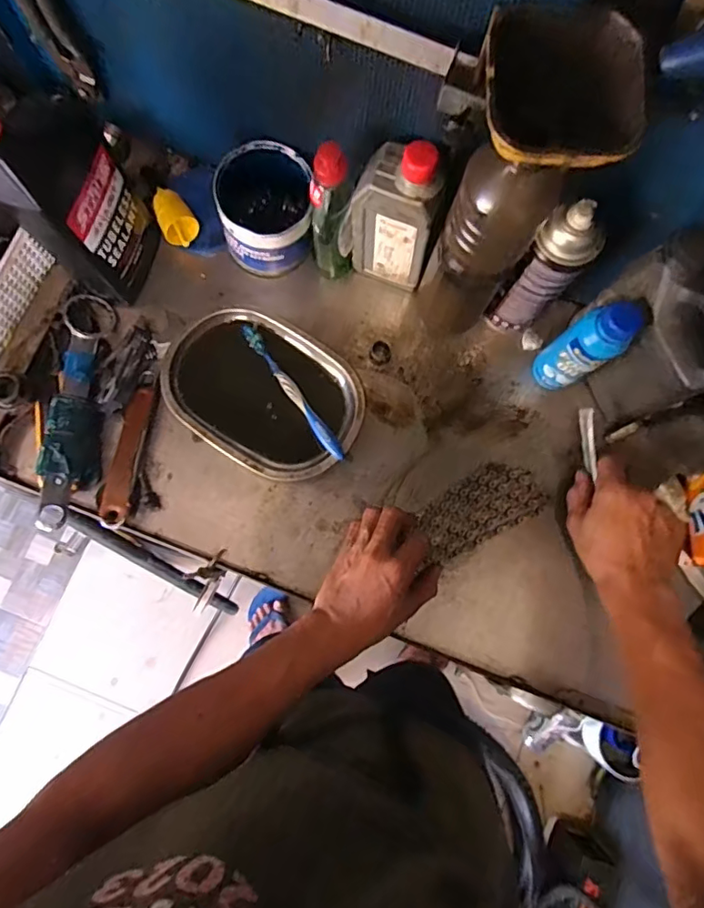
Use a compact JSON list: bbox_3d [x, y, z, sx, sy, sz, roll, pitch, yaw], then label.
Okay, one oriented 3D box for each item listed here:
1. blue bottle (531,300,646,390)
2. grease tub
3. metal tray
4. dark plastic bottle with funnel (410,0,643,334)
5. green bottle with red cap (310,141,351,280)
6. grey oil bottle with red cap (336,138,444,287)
[{"bbox_3d":[0.231,-0.105,0.538,0.047,0.161,0.050,0,79,-1],"label":"blue bottle"},{"bbox_3d":[-0.096,-0.259,0.591,0.091,0.107,0.100,0,79,-1],"label":"grease tub"},{"bbox_3d":[-0.095,-0.070,0.583,0.216,0.034,0.158,33,80,5],"label":"metal tray"},{"bbox_3d":[0.123,-0.185,0.455,0.102,0.341,0.093,28,80,4],"label":"dark plastic bottle with funnel"},{"bbox_3d":[-0.021,-0.240,0.552,0.038,0.168,0.034,-3,79,-2],"label":"green bottle with red cap"},{"bbox_3d":[0.040,-0.234,0.540,0.086,0.189,0.049,21,79,3],"label":"grey oil bottle with red cap"}]

